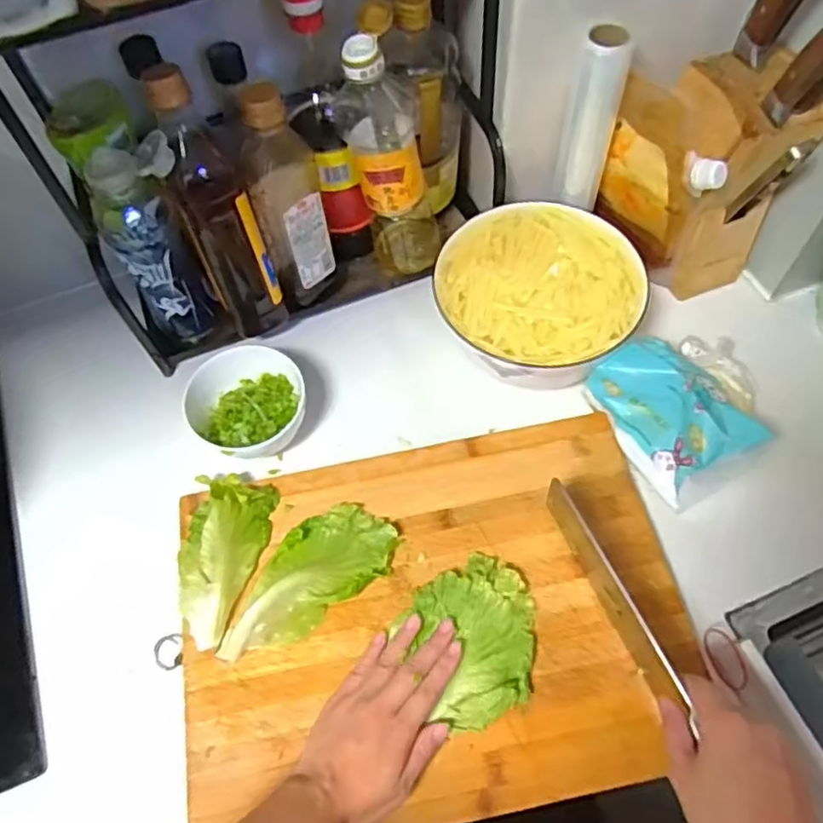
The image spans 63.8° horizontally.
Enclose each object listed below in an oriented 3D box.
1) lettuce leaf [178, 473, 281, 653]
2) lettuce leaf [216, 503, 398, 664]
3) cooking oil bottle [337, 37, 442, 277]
[{"bbox_3d":[-0.167,0.120,0.571,0.067,0.032,0.151,6,61,7],"label":"lettuce leaf"},{"bbox_3d":[-0.093,0.137,0.560,0.167,0.035,0.077,-33,64,-15],"label":"lettuce leaf"},{"bbox_3d":[-0.017,-0.234,0.646,0.080,0.262,0.063,-4,60,1],"label":"cooking oil bottle"}]

